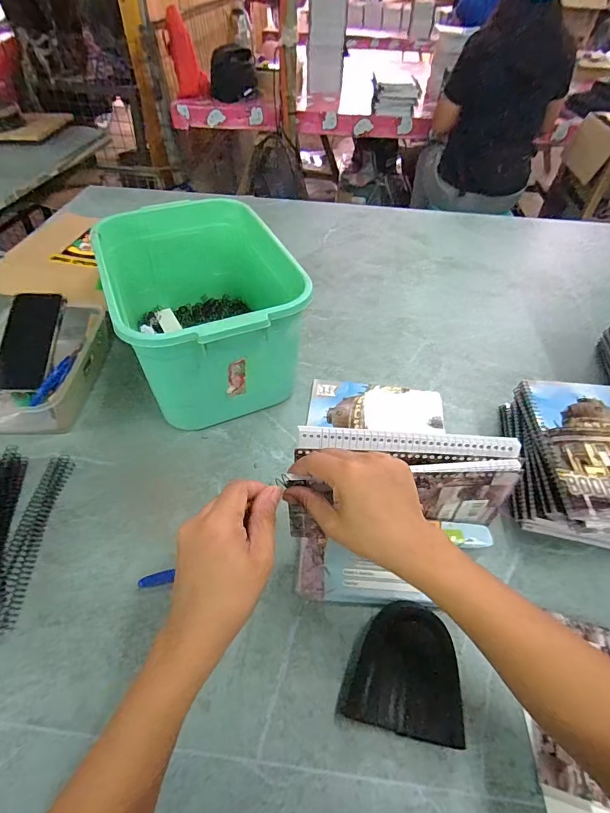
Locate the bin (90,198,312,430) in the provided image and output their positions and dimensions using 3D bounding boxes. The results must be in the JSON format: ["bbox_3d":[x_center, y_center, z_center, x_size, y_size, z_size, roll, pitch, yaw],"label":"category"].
[{"bbox_3d":[-0.150,-0.140,0.605,0.223,0.187,0.329,-21,53,-18],"label":"bin"}]

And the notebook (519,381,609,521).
[{"bbox_3d":[0.344,0.043,0.461,0.145,0.014,0.185,3,49,1],"label":"notebook"}]

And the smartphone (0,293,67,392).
[{"bbox_3d":[-0.409,-0.097,0.605,0.069,0.012,0.154,7,77,-18],"label":"smartphone"}]

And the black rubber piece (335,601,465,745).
[{"bbox_3d":[0.093,0.244,0.385,0.098,0.031,0.102,10,50,7],"label":"black rubber piece"}]

